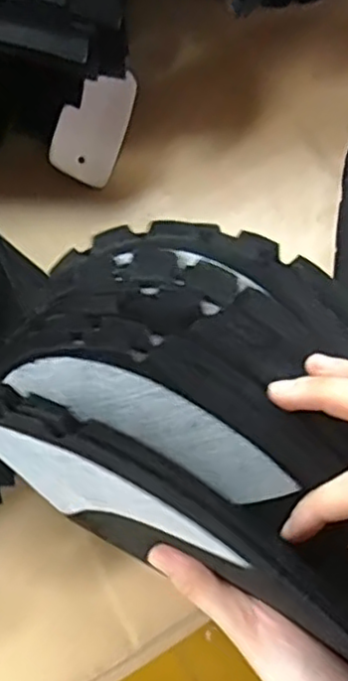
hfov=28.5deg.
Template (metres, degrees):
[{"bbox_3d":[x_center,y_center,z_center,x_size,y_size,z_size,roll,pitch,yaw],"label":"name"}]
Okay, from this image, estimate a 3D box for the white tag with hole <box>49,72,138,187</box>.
[{"bbox_3d":[-0.060,-0.173,0.536,0.055,0.010,0.098,25,82,-37],"label":"white tag with hole"}]

